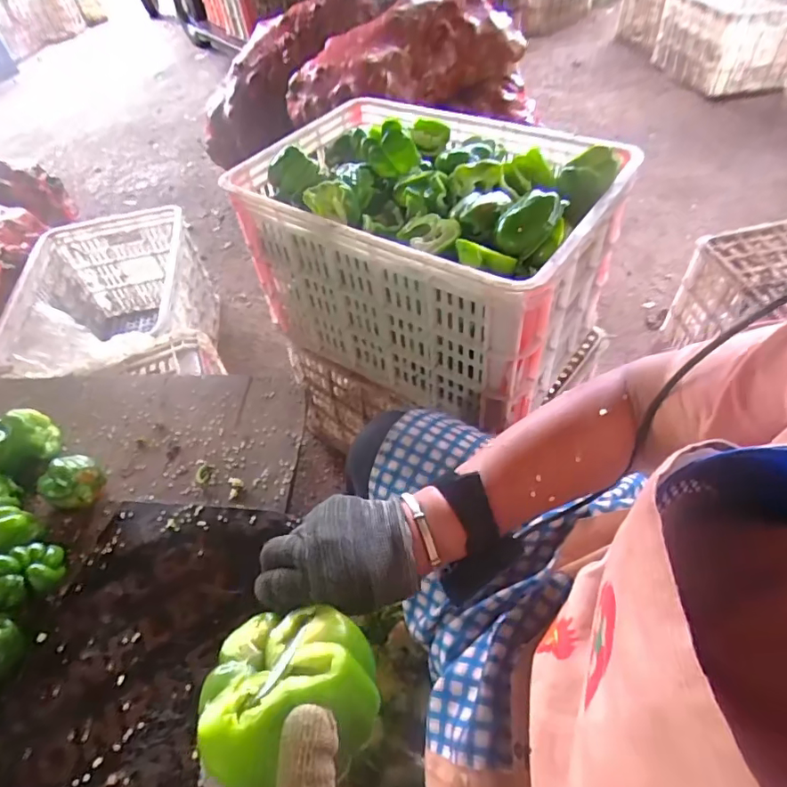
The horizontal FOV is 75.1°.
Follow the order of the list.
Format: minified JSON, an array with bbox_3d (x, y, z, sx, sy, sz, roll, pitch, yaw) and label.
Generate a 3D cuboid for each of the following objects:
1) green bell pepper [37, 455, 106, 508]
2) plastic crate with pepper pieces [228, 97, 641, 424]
[{"bbox_3d":[-0.395,0.116,0.638,0.059,0.058,0.063,26,57,26],"label":"green bell pepper"},{"bbox_3d":[0.055,-0.226,0.815,0.499,0.301,0.356,25,56,25],"label":"plastic crate with pepper pieces"}]

